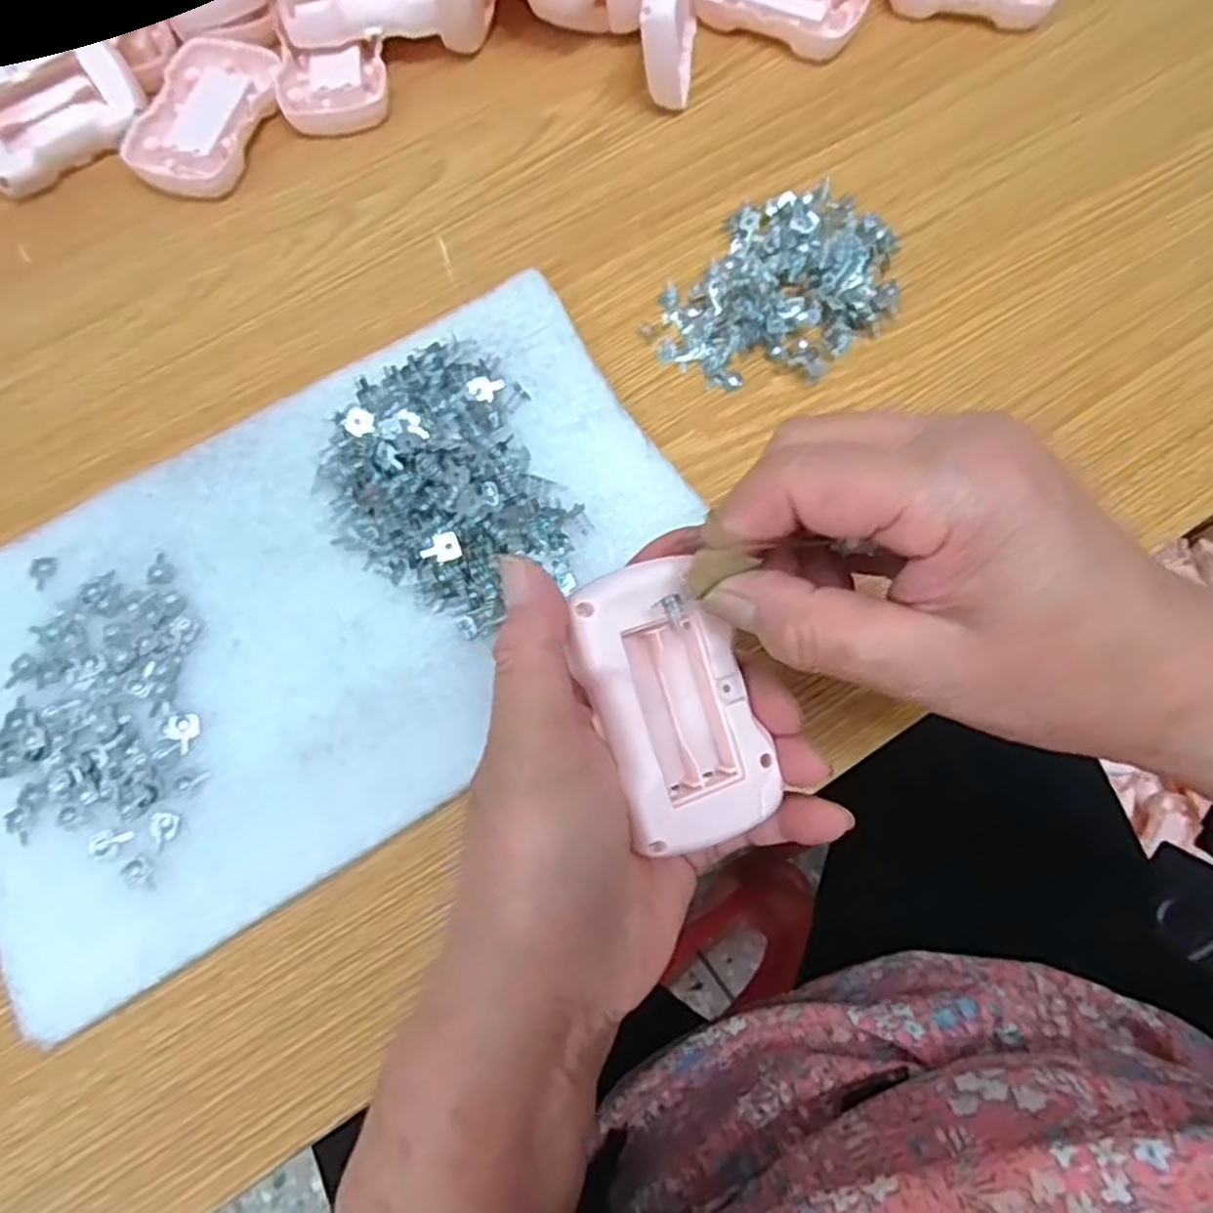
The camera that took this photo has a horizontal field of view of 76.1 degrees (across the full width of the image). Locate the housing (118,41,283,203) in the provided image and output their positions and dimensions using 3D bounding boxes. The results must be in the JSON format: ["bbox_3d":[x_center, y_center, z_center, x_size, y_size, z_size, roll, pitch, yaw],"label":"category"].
[{"bbox_3d":[-0.201,-0.250,0.391,0.059,0.010,0.090,16,74,6],"label":"housing"}]

